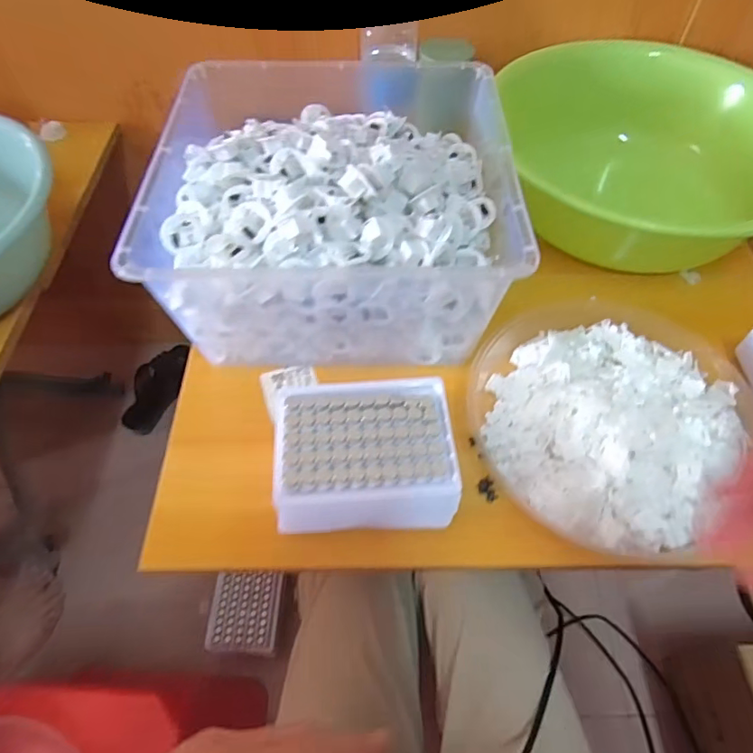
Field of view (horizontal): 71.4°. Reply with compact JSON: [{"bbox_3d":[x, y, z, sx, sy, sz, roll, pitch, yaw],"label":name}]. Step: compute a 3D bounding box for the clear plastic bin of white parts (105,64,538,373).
[{"bbox_3d":[-0.039,-0.167,0.503,0.299,0.138,0.303,0,57,-1],"label":"clear plastic bin of white parts"}]

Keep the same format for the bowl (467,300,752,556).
[{"bbox_3d":[0.197,0.022,0.448,0.225,0.048,0.247,0,57,0],"label":"bowl"}]

